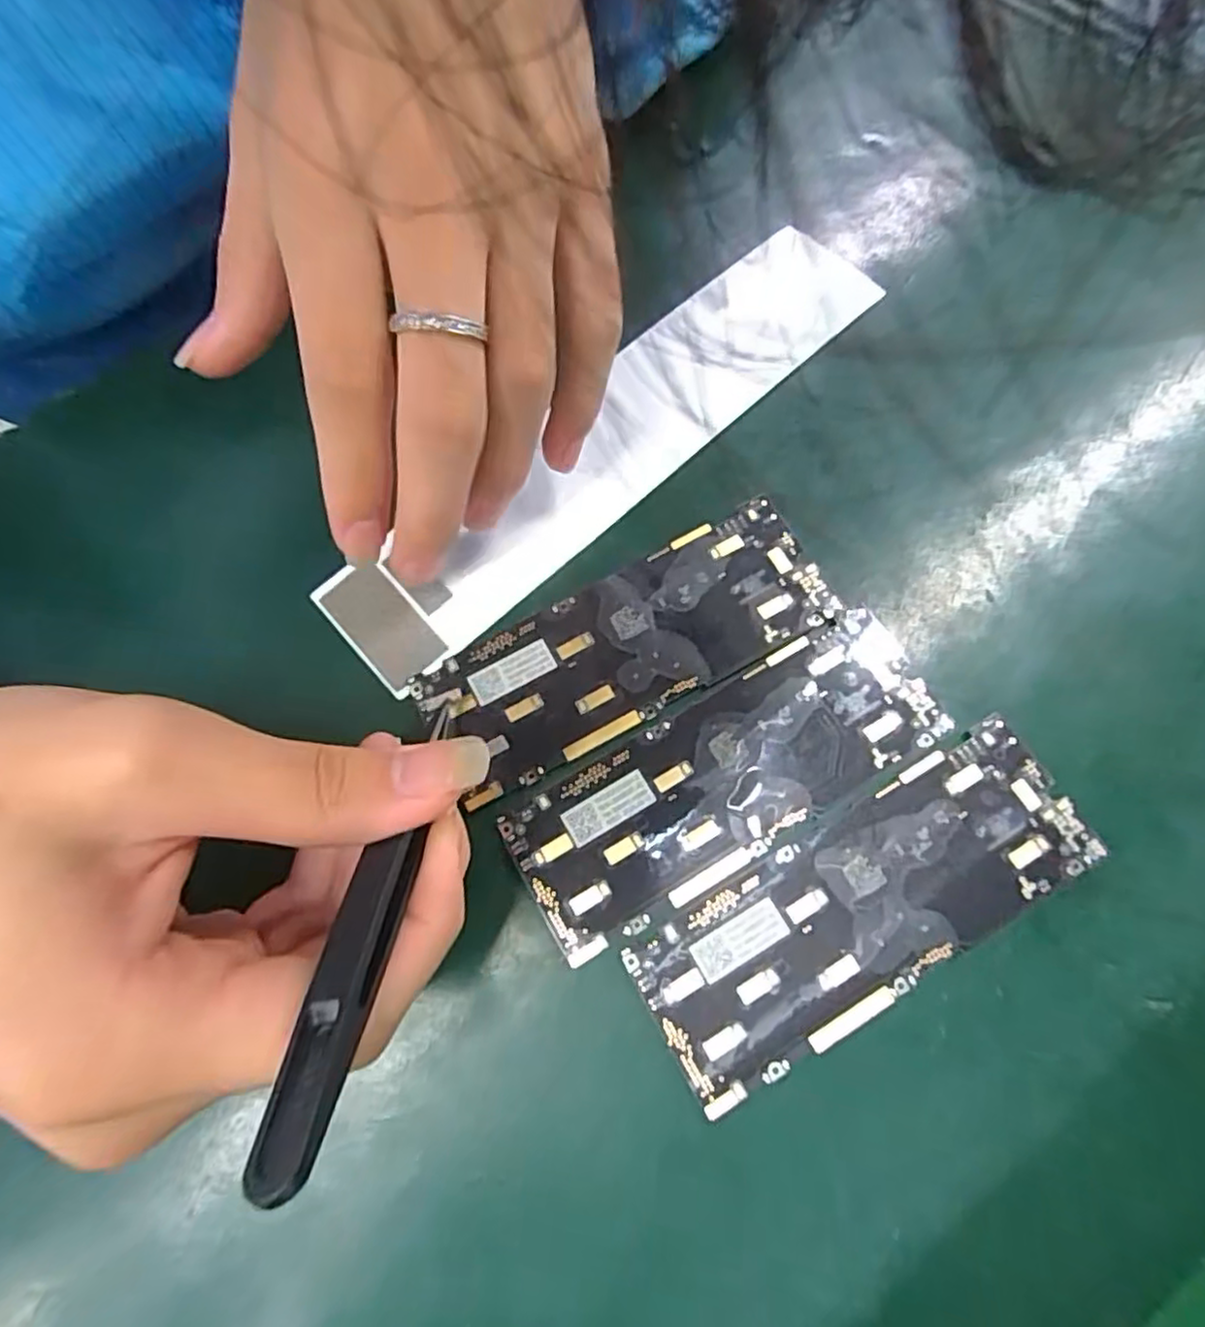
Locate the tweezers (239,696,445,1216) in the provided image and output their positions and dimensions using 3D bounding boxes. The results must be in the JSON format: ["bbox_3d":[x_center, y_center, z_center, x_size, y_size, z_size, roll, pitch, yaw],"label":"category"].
[{"bbox_3d":[-0.045,0.047,0.137,0.012,0.007,0.098,3,38,2],"label":"tweezers"}]

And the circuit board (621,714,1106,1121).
[{"bbox_3d":[0.070,0.063,0.181,0.124,0.004,0.047,-27,75,-4],"label":"circuit board"}]

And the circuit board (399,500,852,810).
[{"bbox_3d":[0.007,-0.006,0.204,0.123,0.004,0.045,-28,74,-7],"label":"circuit board"}]

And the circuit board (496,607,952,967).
[{"bbox_3d":[0.035,0.031,0.191,0.124,0.004,0.044,-31,75,-5],"label":"circuit board"}]

